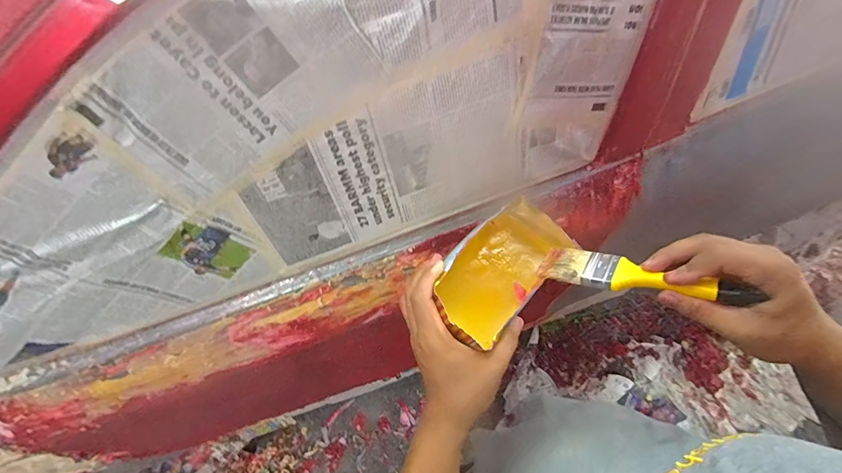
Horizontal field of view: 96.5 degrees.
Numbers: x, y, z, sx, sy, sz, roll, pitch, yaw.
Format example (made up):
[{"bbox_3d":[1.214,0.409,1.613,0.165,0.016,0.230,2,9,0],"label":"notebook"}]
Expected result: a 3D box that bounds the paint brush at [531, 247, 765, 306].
[{"bbox_3d":[0.204,0.037,0.359,0.171,0.012,0.043,10,56,35],"label":"paint brush"}]

